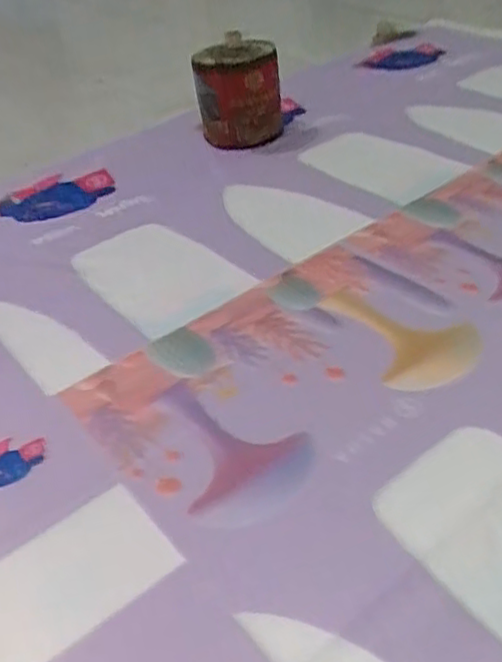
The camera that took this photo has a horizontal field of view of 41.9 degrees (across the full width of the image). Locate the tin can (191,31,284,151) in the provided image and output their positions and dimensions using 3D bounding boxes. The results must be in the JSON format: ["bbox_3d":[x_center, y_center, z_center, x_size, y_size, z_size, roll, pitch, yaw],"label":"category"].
[{"bbox_3d":[-0.021,-0.405,1.131,0.147,0.159,0.120,-6,39,2],"label":"tin can"}]

